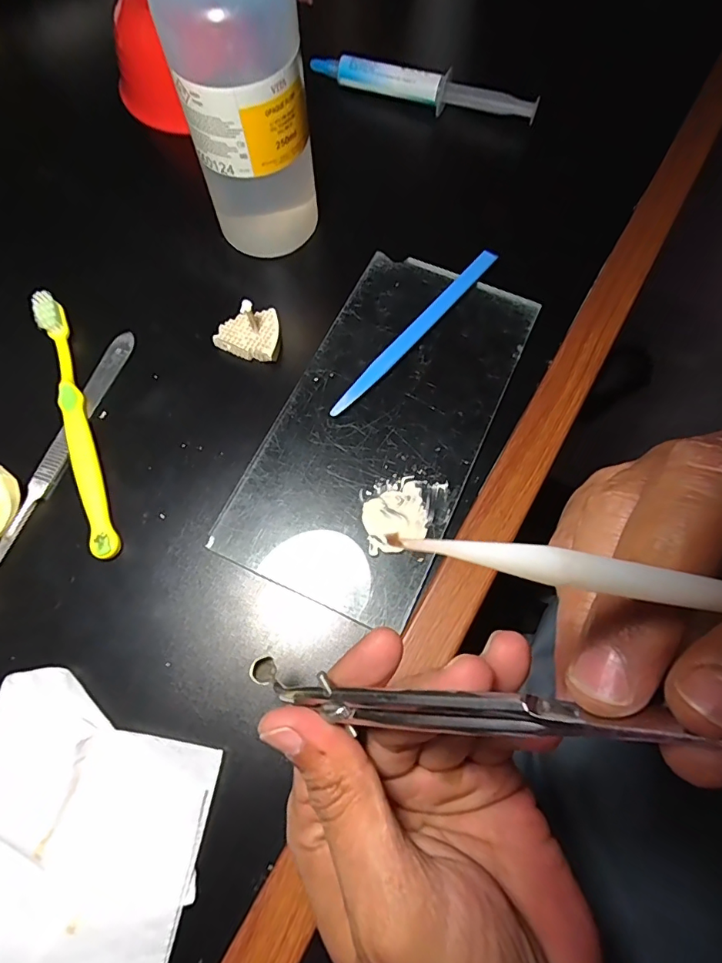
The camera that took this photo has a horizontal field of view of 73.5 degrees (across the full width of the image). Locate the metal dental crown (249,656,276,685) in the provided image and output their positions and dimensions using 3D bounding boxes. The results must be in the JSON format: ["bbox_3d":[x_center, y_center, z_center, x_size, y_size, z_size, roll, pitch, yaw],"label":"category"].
[{"bbox_3d":[-0.035,0.068,0.173,0.008,0.007,0.010,-13,69,-4],"label":"metal dental crown"}]

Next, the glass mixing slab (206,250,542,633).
[{"bbox_3d":[0.013,-0.034,0.250,0.099,0.006,0.195,23,71,10],"label":"glass mixing slab"}]

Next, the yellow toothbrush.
[{"bbox_3d":[-0.146,-0.033,0.246,0.012,0.017,0.151,-20,70,-7],"label":"yellow toothbrush"}]

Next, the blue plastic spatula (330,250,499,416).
[{"bbox_3d":[0.031,-0.082,0.263,0.010,0.009,0.132,40,75,15],"label":"blue plastic spatula"}]

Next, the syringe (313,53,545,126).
[{"bbox_3d":[0.040,-0.264,0.323,0.155,0.018,0.013,20,71,9],"label":"syringe"}]

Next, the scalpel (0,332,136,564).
[{"bbox_3d":[-0.152,-0.021,0.247,0.013,0.004,0.136,18,70,8],"label":"scalpel"}]

